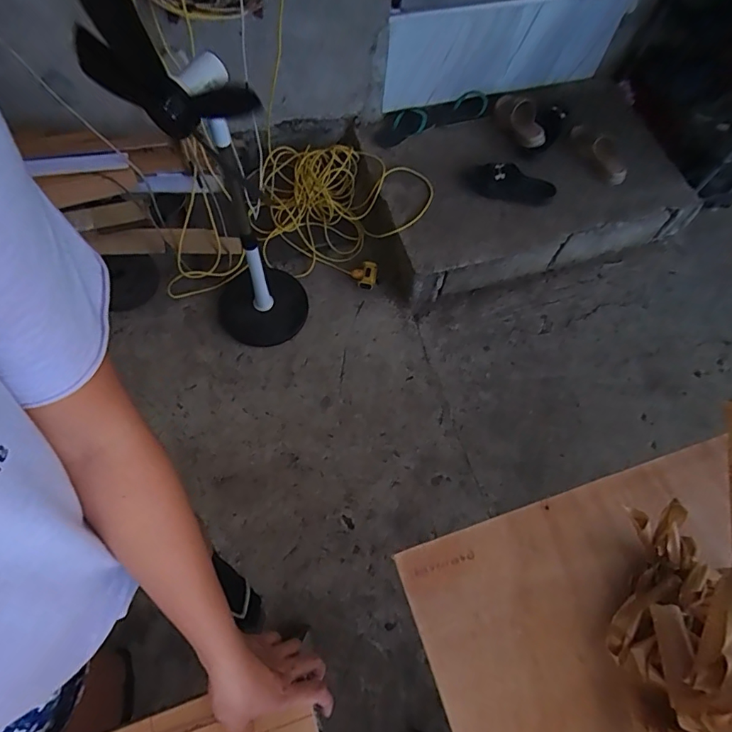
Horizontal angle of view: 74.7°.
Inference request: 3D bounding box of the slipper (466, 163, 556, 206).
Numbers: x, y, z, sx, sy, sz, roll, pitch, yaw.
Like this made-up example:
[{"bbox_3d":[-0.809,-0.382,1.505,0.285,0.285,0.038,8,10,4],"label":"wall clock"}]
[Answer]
[{"bbox_3d":[0.461,-0.583,1.533,0.277,0.066,0.134,25,70,21],"label":"slipper"}]

